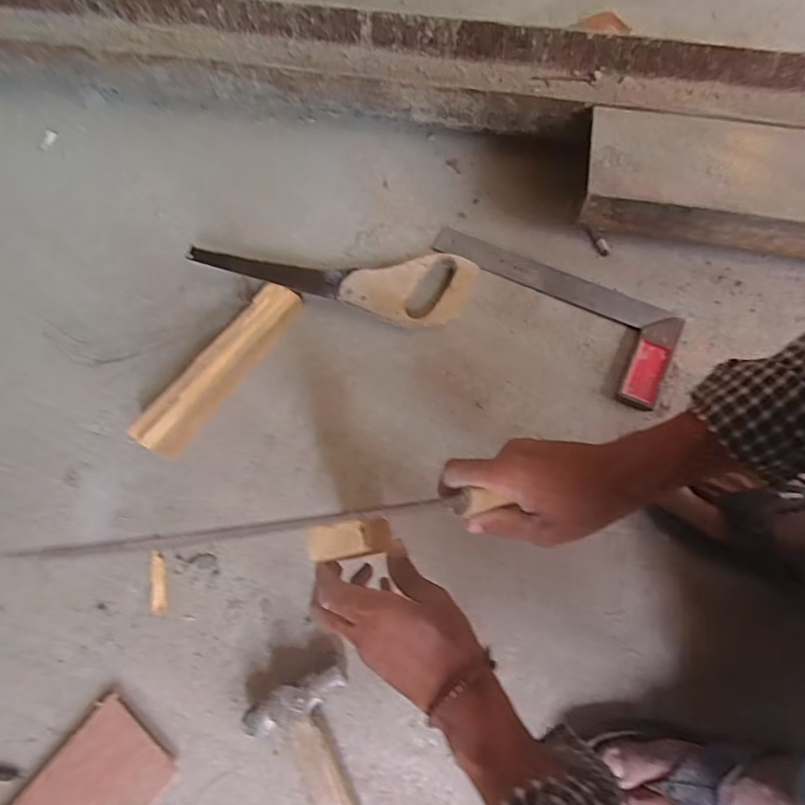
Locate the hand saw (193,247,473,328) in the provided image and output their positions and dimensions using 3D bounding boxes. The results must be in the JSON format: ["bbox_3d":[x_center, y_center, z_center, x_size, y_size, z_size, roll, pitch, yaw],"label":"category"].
[{"bbox_3d":[-0.077,-0.164,0.579,0.321,0.034,0.106,16,73,6],"label":"hand saw"}]

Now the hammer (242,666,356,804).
[{"bbox_3d":[-0.052,0.359,0.407,0.084,0.033,0.237,-22,73,-6],"label":"hammer"}]

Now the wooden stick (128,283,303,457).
[{"bbox_3d":[-0.198,-0.040,0.541,0.053,0.037,0.222,34,76,11],"label":"wooden stick"}]

